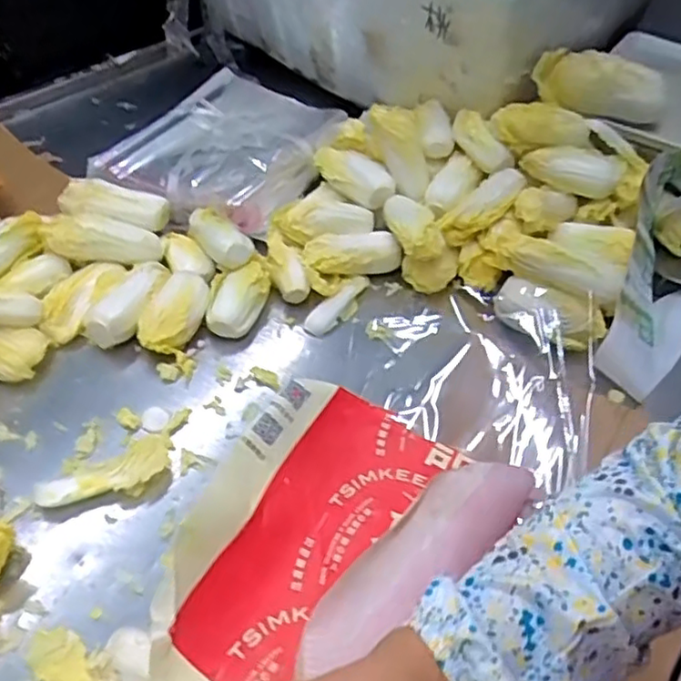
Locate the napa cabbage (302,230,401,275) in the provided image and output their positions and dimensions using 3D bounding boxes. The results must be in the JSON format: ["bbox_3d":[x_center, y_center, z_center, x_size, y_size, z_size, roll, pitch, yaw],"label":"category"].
[{"bbox_3d":[0.012,-0.095,0.768,0.110,0.047,0.045,-5,47,-6],"label":"napa cabbage"}]

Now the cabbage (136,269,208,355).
[{"bbox_3d":[-0.173,-0.029,0.692,0.057,0.045,0.098,10,47,8],"label":"cabbage"}]

